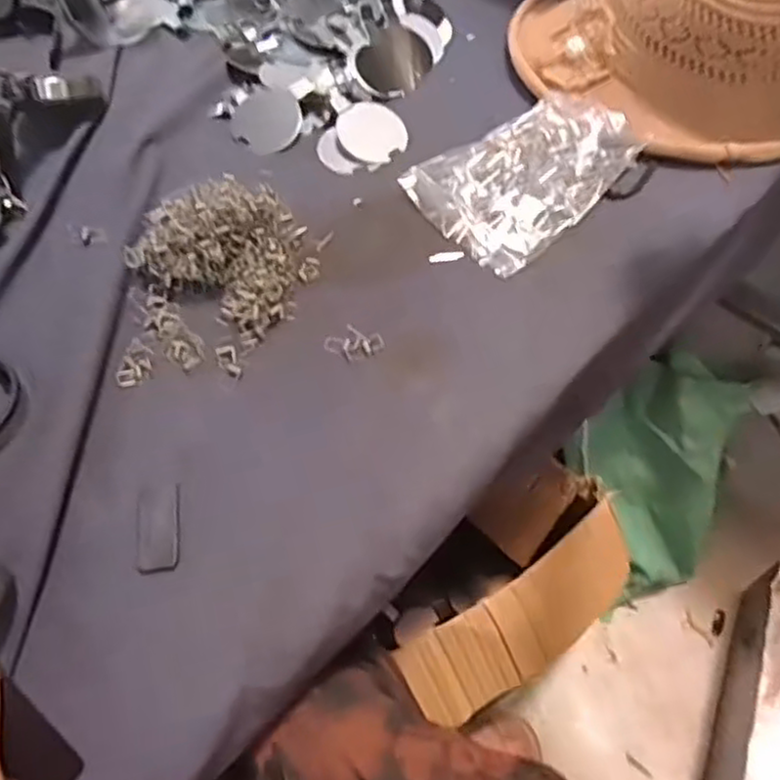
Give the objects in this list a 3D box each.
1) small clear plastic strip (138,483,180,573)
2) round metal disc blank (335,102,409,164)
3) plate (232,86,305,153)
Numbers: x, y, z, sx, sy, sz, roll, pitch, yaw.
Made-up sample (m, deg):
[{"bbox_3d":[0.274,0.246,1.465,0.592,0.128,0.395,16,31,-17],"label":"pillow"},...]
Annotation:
[{"bbox_3d":[-0.128,0.076,0.395,0.022,0.005,0.051,-7,59,-6],"label":"small clear plastic strip"},{"bbox_3d":[-0.013,-0.204,0.563,0.055,0.006,0.055,4,74,-12],"label":"round metal disc blank"},{"bbox_3d":[-0.099,-0.219,0.577,0.054,0.010,0.054,0,76,1],"label":"plate"}]

